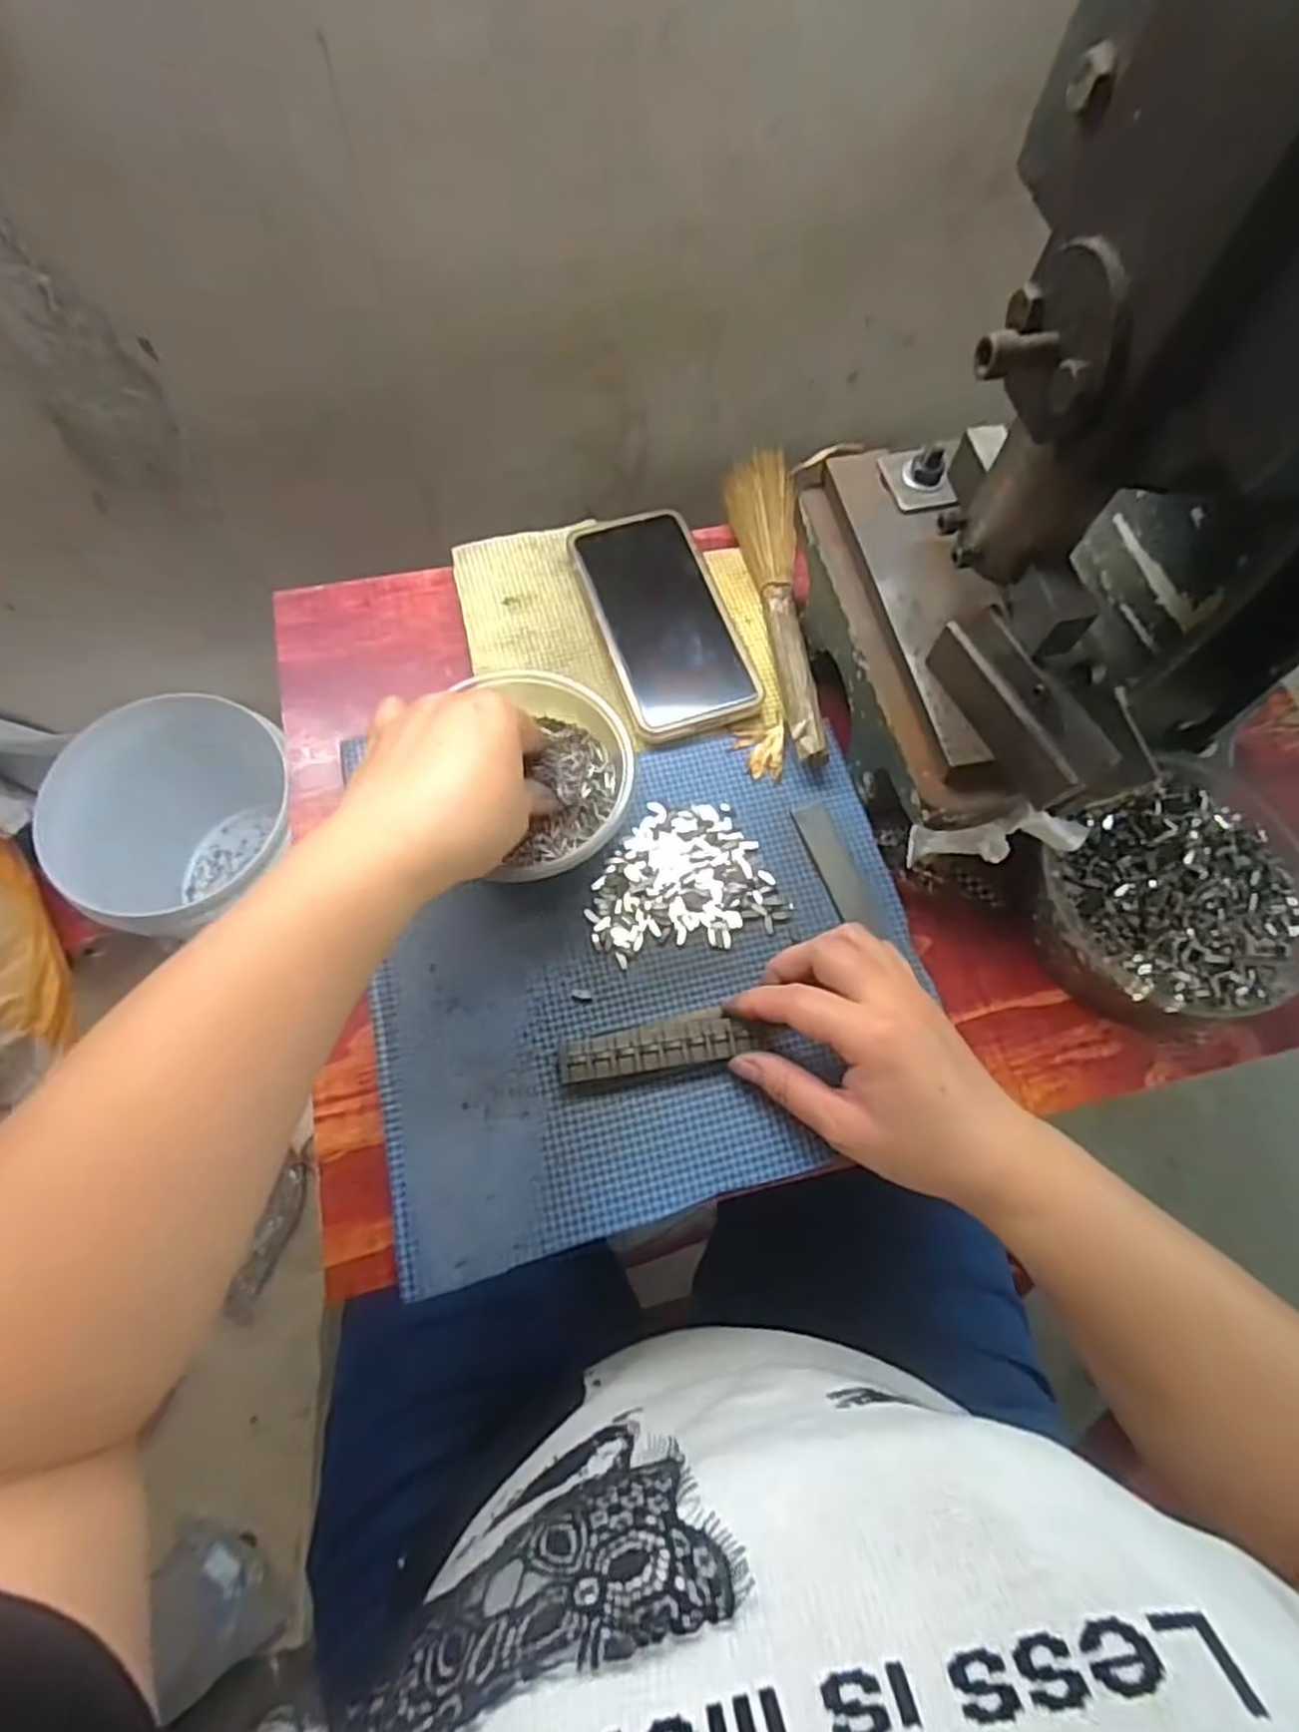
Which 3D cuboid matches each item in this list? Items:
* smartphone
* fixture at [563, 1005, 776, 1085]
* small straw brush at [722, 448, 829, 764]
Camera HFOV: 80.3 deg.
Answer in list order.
[{"bbox_3d":[0.007,-0.148,0.458,0.076,0.011,0.156,-17,70,-9],"label":"smartphone"},{"bbox_3d":[0.007,0.085,0.369,0.099,0.007,0.024,-8,68,-6],"label":"fixture"},{"bbox_3d":[0.080,-0.165,0.462,0.037,0.020,0.230,-4,68,-5],"label":"small straw brush"}]

